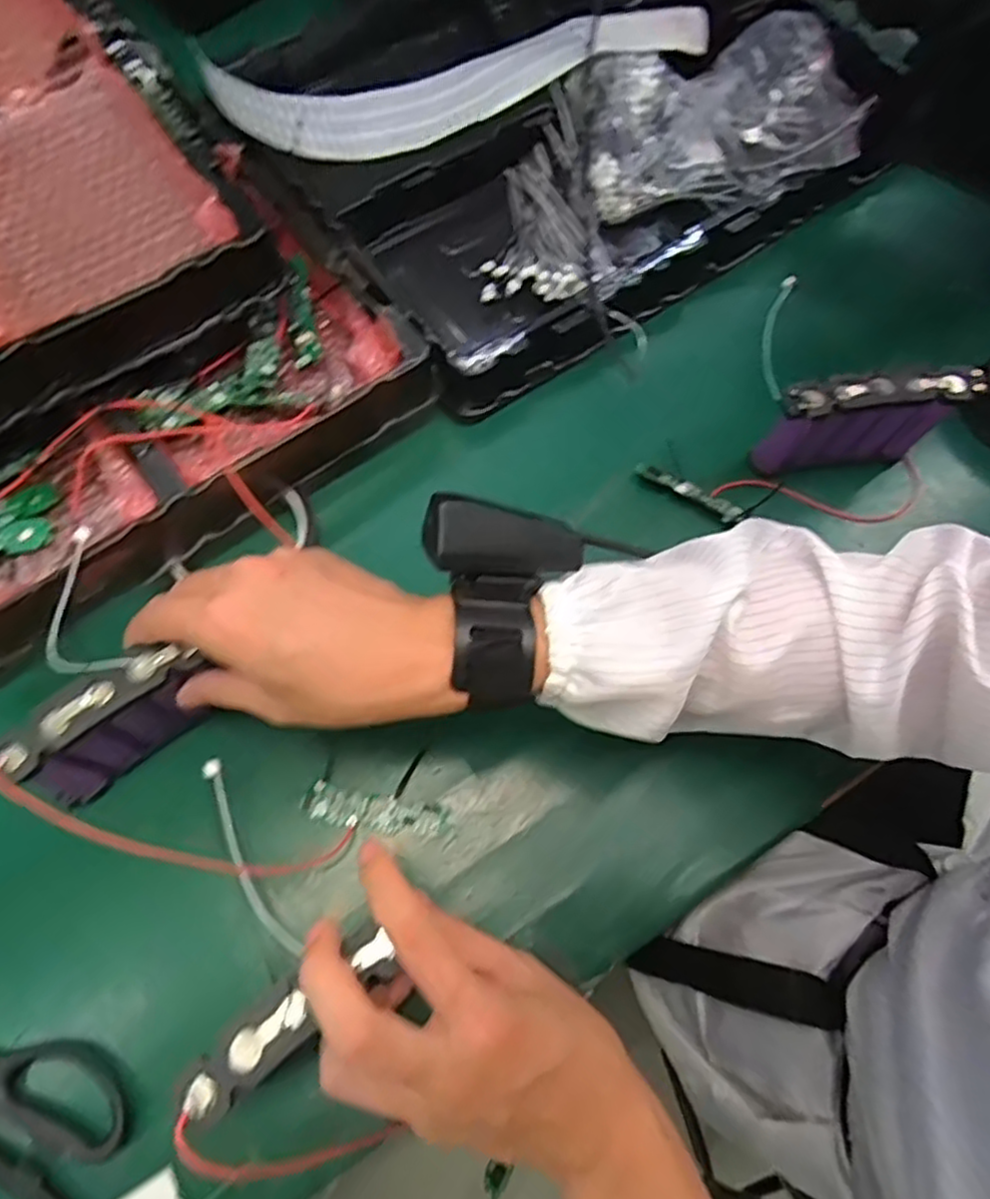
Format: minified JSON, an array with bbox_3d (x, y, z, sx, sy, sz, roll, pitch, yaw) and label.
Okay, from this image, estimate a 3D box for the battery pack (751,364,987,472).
[{"bbox_3d":[0.222,-0.108,0.447,0.117,0.078,0.026,-9,70,-5],"label":"battery pack"}]

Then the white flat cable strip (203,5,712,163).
[{"bbox_3d":[-0.017,-0.407,0.554,0.386,0.036,0.086,-19,71,-9],"label":"white flat cable strip"}]

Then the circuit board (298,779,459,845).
[{"bbox_3d":[-0.062,0.115,0.388,0.082,0.007,0.021,12,69,3],"label":"circuit board"}]

